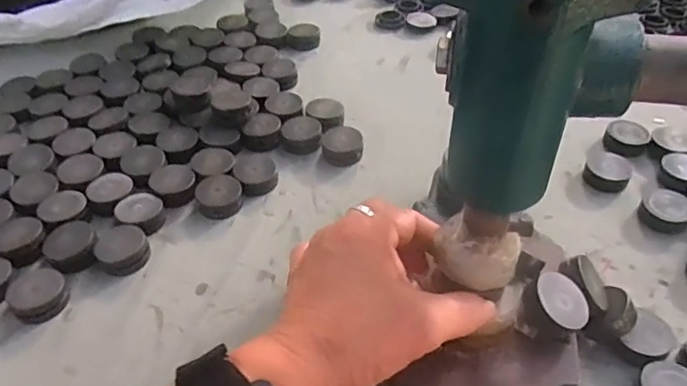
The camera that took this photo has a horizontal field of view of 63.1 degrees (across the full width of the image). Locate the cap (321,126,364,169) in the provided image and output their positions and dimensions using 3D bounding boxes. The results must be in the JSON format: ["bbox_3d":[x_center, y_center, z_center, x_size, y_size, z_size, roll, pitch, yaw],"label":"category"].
[{"bbox_3d":[-0.001,-0.037,0.450,0.033,0.019,0.031,0,45,0],"label":"cap"}]

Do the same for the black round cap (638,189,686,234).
[{"bbox_3d":[0.233,0.011,0.402,0.032,0.012,0.037,28,52,25],"label":"black round cap"}]

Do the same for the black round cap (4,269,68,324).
[{"bbox_3d":[-0.192,0.062,0.351,0.032,0.016,0.035,0,45,0],"label":"black round cap"}]

